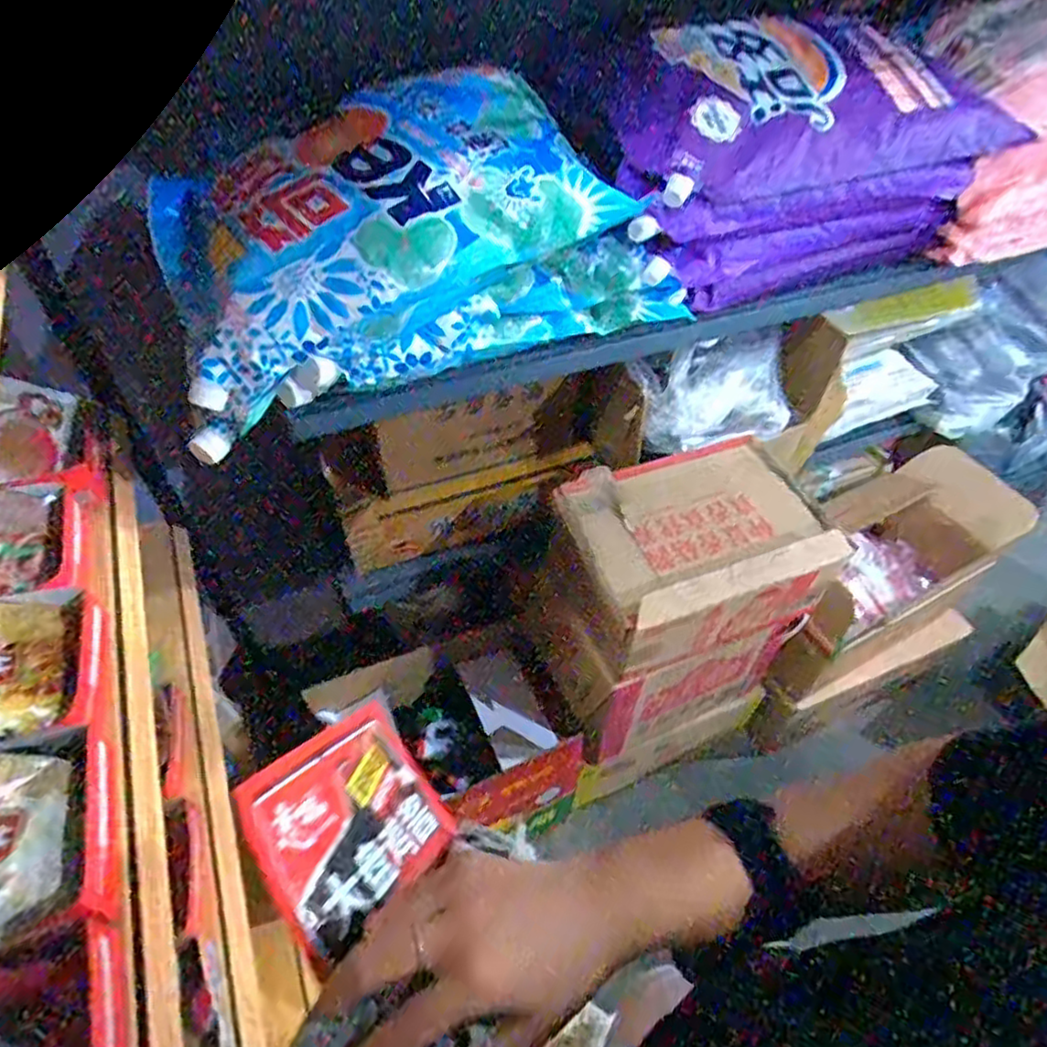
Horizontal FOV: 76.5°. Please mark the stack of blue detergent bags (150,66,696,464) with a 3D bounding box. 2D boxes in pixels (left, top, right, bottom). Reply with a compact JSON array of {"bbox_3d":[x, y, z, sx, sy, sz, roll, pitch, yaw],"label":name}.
[{"bbox_3d":[-0.132,-0.337,0.777,0.553,0.232,0.294,-20,53,-18],"label":"stack of blue detergent bags"}]

